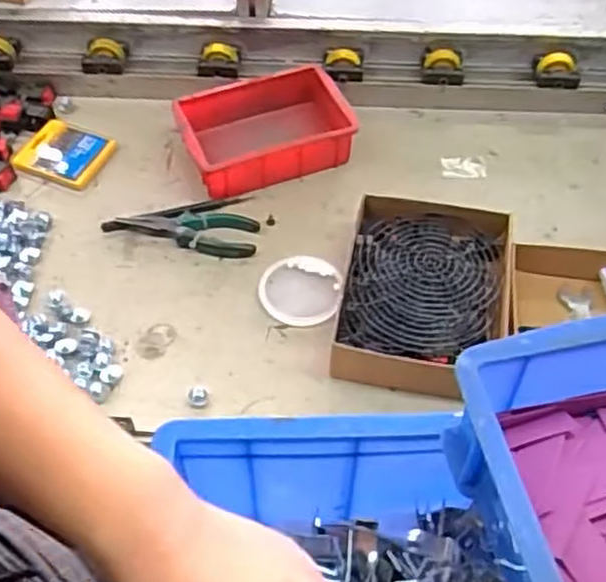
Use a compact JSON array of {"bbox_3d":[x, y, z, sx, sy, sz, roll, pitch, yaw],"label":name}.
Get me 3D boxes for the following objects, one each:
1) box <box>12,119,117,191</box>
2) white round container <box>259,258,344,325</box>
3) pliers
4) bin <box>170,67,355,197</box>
[{"bbox_3d":[-0.289,-0.168,0.901,0.101,0.012,0.088,18,53,13],"label":"box"},{"bbox_3d":[-0.003,-0.001,0.787,0.086,0.007,0.083,0,51,0],"label":"white round container"},{"bbox_3d":[-0.134,-0.074,0.833,0.169,0.011,0.056,12,52,9],"label":"pliers"},{"bbox_3d":[-0.045,-0.198,0.903,0.201,0.058,0.142,-17,54,-14],"label":"bin"}]

